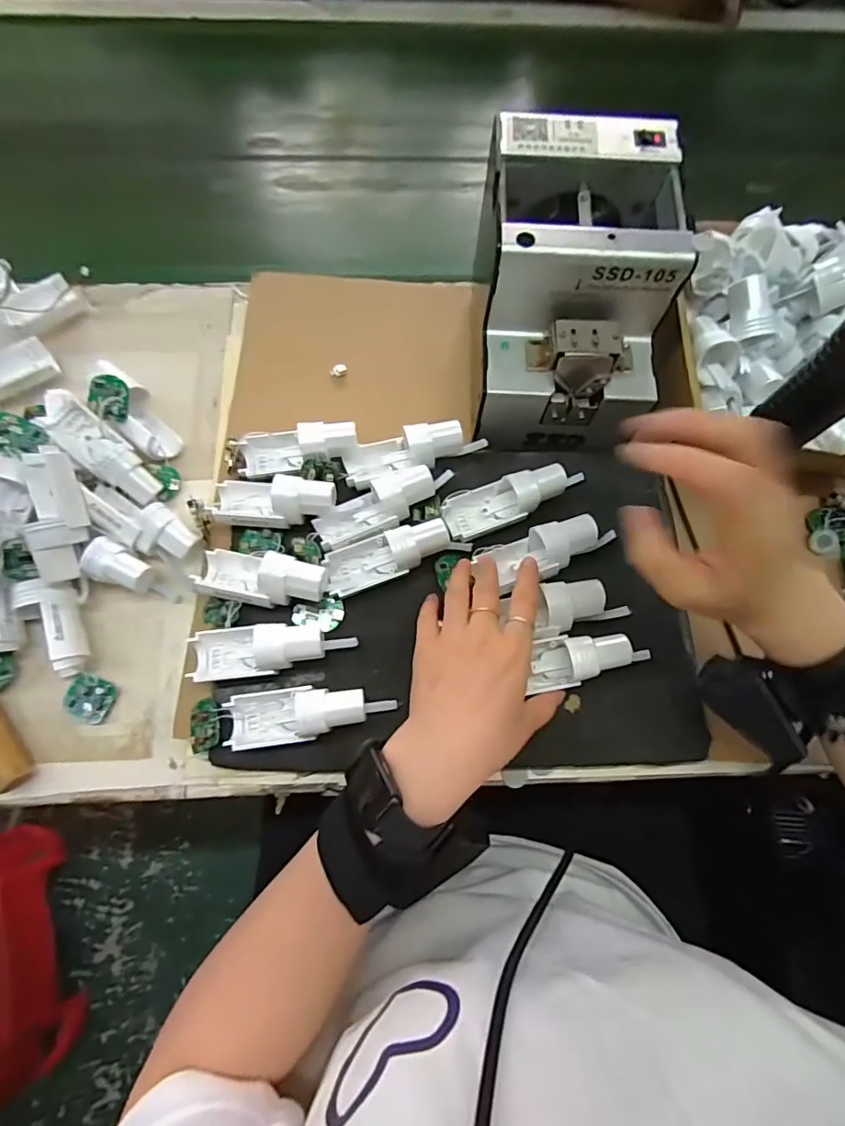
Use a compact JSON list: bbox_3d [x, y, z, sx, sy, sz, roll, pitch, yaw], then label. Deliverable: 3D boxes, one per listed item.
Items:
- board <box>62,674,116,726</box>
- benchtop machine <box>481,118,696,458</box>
[{"bbox_3d":[-0.237,0.097,0.369,0.032,0.008,0.030,1,72,-2],"label":"board"},{"bbox_3d":[0.104,-0.196,0.388,0.134,0.135,0.183,0,72,-2],"label":"benchtop machine"}]

